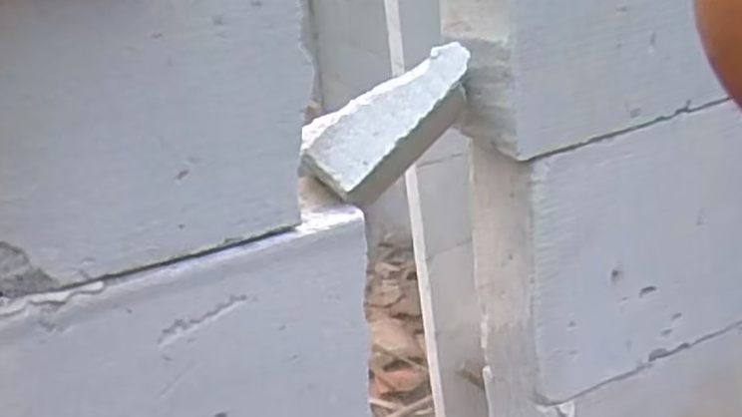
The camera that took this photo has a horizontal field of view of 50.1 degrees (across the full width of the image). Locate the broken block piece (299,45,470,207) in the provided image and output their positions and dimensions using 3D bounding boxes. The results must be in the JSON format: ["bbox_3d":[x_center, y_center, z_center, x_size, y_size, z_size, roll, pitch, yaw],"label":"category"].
[{"bbox_3d":[0.014,-0.047,0.461,0.107,0.051,0.034,-38,-10,-4],"label":"broken block piece"}]

